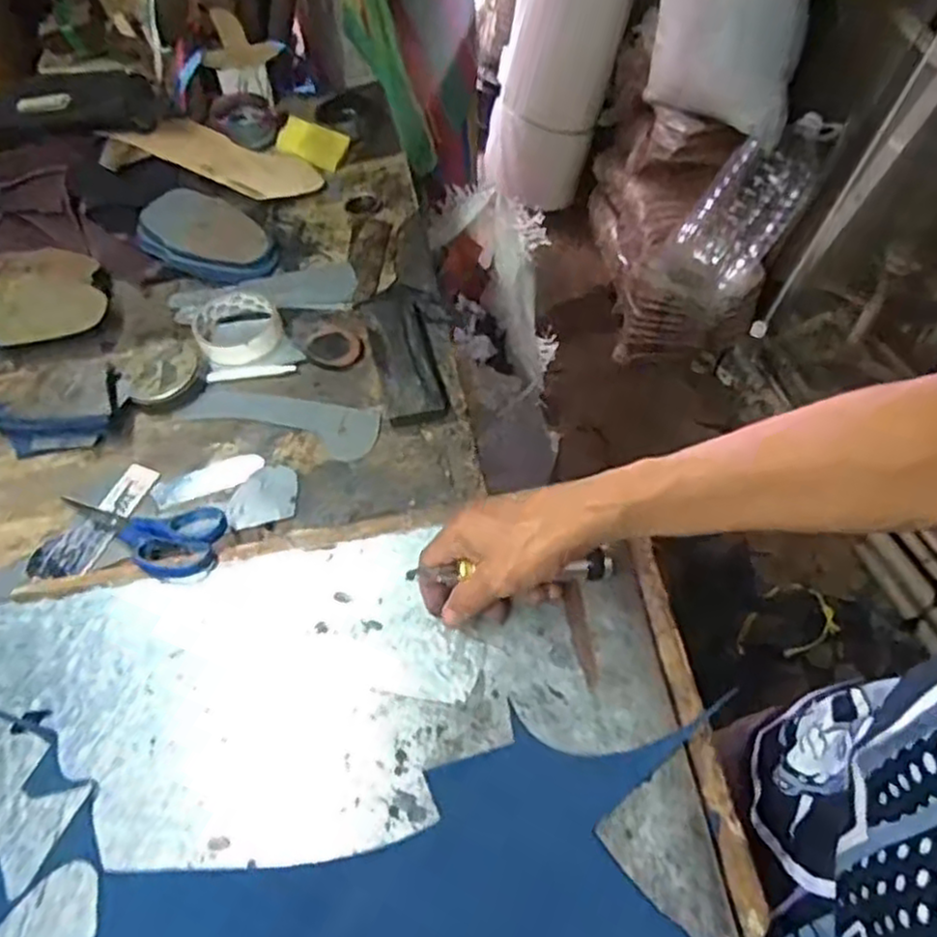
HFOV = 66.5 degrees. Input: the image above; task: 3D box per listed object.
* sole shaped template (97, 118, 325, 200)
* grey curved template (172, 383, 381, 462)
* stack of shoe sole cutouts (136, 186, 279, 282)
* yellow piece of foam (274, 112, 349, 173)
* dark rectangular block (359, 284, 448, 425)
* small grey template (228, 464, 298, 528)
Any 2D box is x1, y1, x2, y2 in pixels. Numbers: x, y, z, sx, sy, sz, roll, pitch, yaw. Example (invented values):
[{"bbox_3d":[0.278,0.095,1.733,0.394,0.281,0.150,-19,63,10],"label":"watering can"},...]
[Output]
[{"bbox_3d":[-0.299,-0.384,0.880,0.235,0.011,0.096,20,51,-1],"label":"sole shaped template"},{"bbox_3d":[-0.175,-0.049,0.671,0.191,0.006,0.054,15,57,11],"label":"grey curved template"},{"bbox_3d":[-0.302,-0.267,0.816,0.156,0.031,0.101,28,61,18],"label":"stack of shoe sole cutouts"},{"bbox_3d":[-0.202,-0.422,0.923,0.088,0.013,0.054,23,87,6],"label":"yellow piece of foam"},{"bbox_3d":[-0.066,-0.119,0.703,0.058,0.019,0.185,-10,56,-6],"label":"dark rectangular block"},{"bbox_3d":[-0.181,0.023,0.630,0.059,0.005,0.057,-8,56,-5],"label":"small grey template"}]

